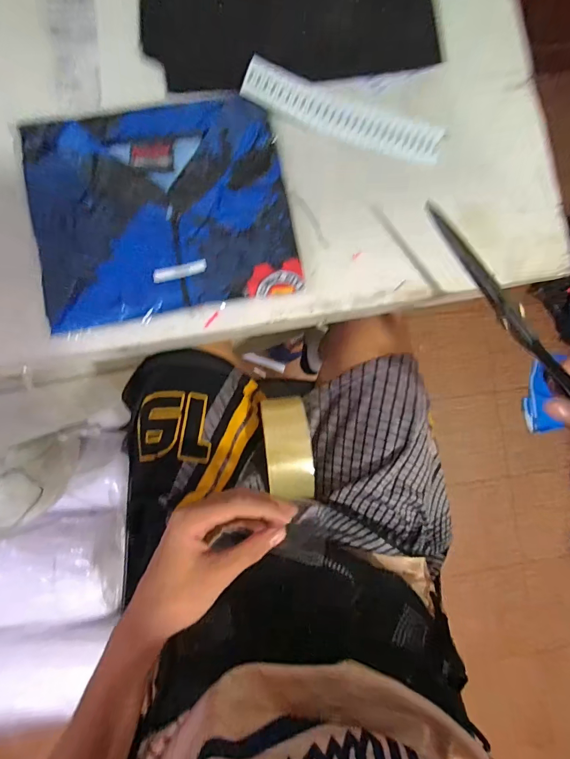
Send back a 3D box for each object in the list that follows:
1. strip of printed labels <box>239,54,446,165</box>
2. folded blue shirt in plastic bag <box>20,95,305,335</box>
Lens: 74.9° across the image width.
[{"bbox_3d":[0.061,-0.265,0.373,0.202,0.009,0.048,16,85,-7],"label":"strip of printed labels"},{"bbox_3d":[-0.111,-0.160,0.340,0.227,0.017,0.195,-11,87,-5],"label":"folded blue shirt in plastic bag"}]

